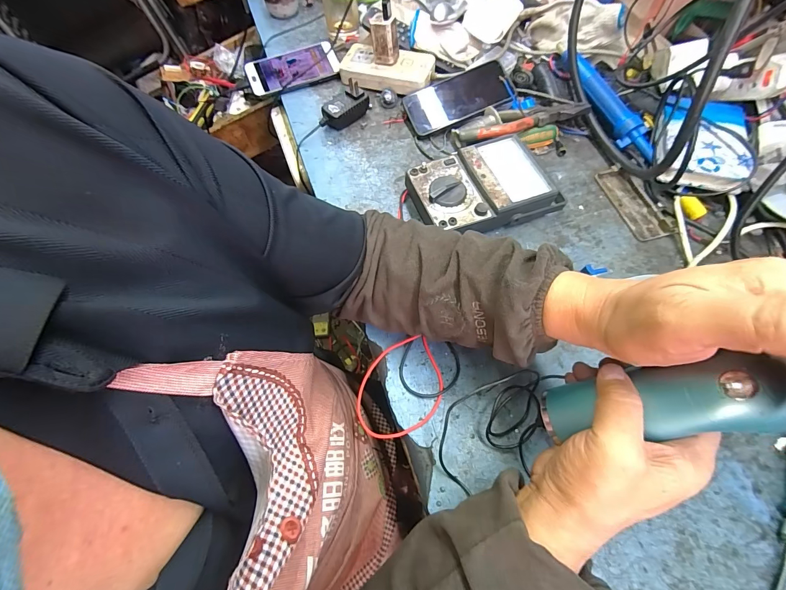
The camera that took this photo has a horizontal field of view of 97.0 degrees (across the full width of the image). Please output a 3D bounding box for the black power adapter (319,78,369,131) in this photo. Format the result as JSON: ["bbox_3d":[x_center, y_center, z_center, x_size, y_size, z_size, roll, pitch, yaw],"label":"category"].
[{"bbox_3d":[-0.076,-0.287,0.536,0.043,0.040,0.078,30,68,15],"label":"black power adapter"}]

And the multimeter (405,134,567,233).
[{"bbox_3d":[0.117,-0.135,0.458,0.179,0.050,0.121,-23,66,-10],"label":"multimeter"}]

